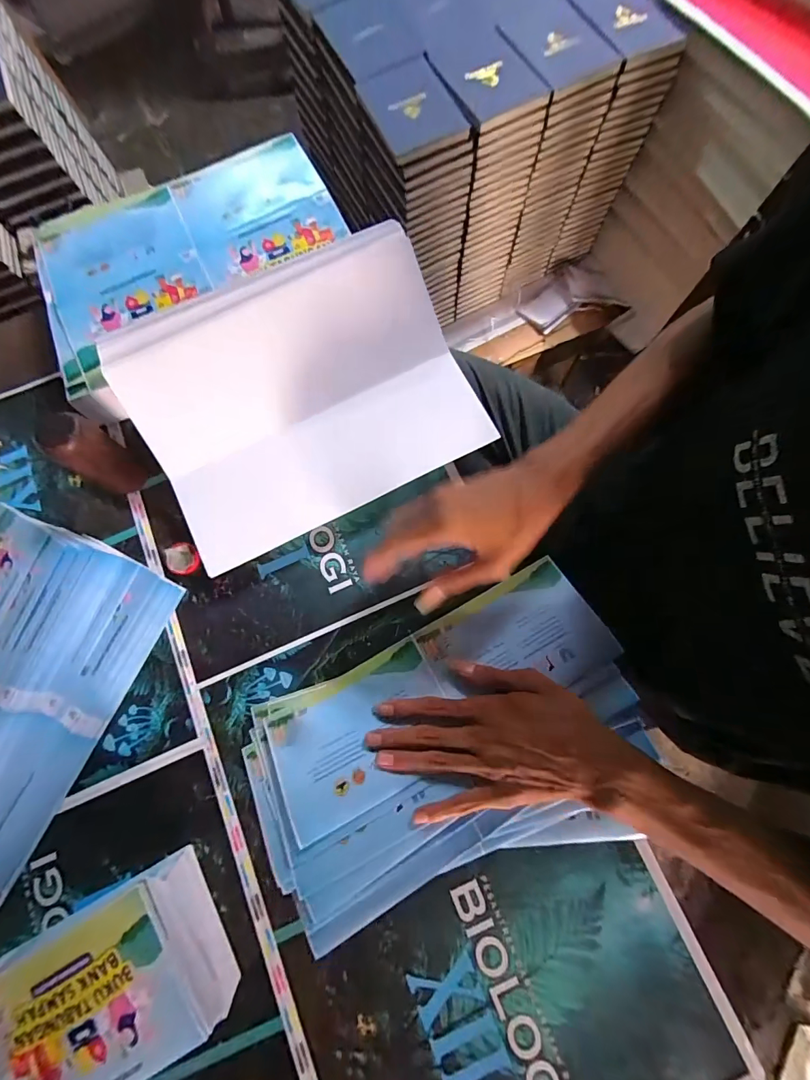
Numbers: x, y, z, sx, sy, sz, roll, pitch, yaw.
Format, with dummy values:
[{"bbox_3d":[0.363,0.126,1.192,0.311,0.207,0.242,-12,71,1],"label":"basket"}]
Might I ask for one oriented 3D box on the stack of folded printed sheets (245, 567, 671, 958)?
[{"bbox_3d":[0.039,0.179,0.348,0.328,0.039,0.209,-26,78,-4],"label":"stack of folded printed sheets"}]

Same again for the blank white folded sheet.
[{"bbox_3d":[-0.099,-0.140,0.411,0.310,0.104,0.226,-25,78,-4],"label":"blank white folded sheet"}]

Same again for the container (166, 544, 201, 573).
[{"bbox_3d":[-0.223,0.018,0.410,0.029,0.008,0.031,0,78,1],"label":"container"}]

